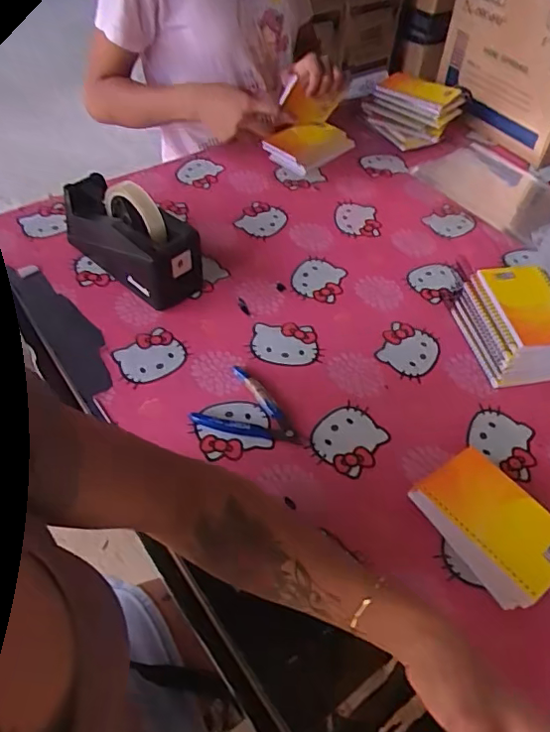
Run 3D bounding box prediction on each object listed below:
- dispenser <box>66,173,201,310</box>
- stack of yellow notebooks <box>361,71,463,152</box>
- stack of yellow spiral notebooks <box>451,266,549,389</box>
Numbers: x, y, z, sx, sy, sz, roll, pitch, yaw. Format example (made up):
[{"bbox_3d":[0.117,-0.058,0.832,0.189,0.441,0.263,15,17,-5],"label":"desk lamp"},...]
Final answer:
[{"bbox_3d":[-0.187,-0.173,0.719,0.204,0.113,0.084,38,58,25],"label":"dispenser"},{"bbox_3d":[0.245,-0.455,0.996,0.145,0.071,0.147,33,55,22],"label":"stack of yellow notebooks"},{"bbox_3d":[0.287,-0.052,0.668,0.093,0.078,0.135,-5,51,-8],"label":"stack of yellow spiral notebooks"}]

